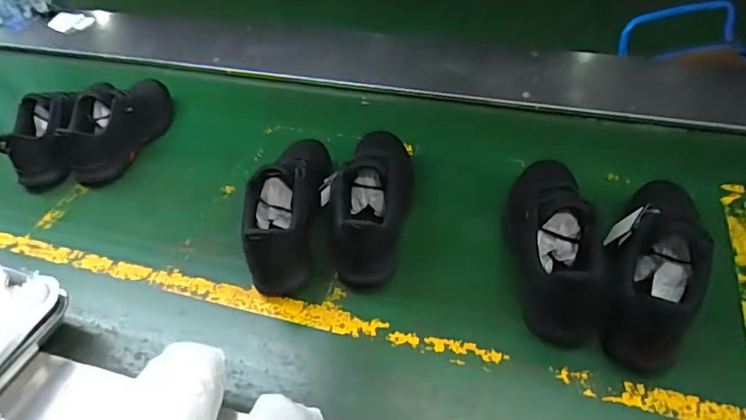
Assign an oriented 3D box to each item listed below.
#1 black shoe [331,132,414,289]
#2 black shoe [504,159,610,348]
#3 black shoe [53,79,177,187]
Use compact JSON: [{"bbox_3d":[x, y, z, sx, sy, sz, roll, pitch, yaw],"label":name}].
[{"bbox_3d":[0.003,-0.040,0.918,0.113,0.154,0.310,4,46,10],"label":"black shoe"},{"bbox_3d":[0.279,0.034,0.826,0.111,0.163,0.336,0,46,6],"label":"black shoe"},{"bbox_3d":[-0.523,-0.187,1.110,0.089,0.147,0.282,14,49,19],"label":"black shoe"}]

